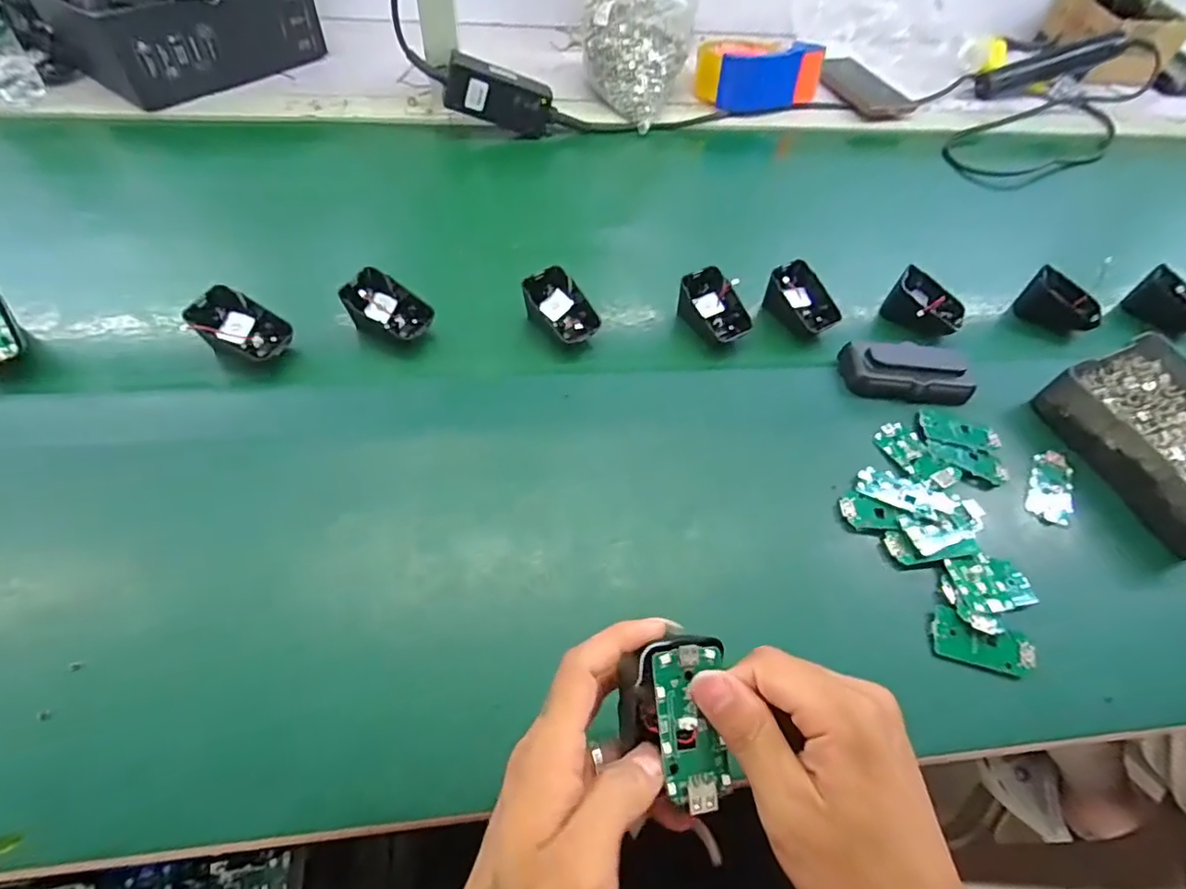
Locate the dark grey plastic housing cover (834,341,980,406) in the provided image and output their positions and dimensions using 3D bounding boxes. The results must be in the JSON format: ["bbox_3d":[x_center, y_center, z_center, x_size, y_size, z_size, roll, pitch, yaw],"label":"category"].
[{"bbox_3d":[0.267,-0.063,0.492,0.101,0.024,0.045,5,57,3],"label":"dark grey plastic housing cover"}]

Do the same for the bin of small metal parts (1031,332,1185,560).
[{"bbox_3d":[0.463,-0.007,0.463,0.129,0.040,0.159,-22,59,-13],"label":"bin of small metal parts"}]

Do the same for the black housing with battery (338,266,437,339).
[{"bbox_3d":[-0.167,-0.113,0.485,0.068,0.045,0.048,12,62,1],"label":"black housing with battery"}]

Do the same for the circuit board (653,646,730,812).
[{"bbox_3d":[0.043,0.120,0.250,0.031,0.010,0.063,-6,79,-9],"label":"circuit board"}]

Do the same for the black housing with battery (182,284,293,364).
[{"bbox_3d":[-0.275,-0.089,0.458,0.065,0.044,0.049,24,63,8],"label":"black housing with battery"}]

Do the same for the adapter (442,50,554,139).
[{"bbox_3d":[-0.103,-0.387,0.648,0.118,0.054,0.032,7,53,-25],"label":"adapter"}]

